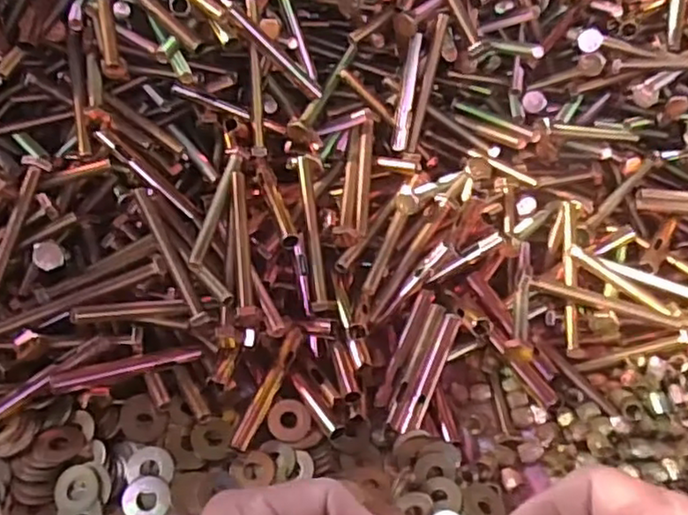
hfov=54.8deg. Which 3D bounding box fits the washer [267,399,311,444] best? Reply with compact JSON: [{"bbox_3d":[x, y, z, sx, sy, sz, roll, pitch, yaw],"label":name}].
[{"bbox_3d":[-0.032,0.095,0.387,0.024,0.004,0.025,2,56,-3],"label":"washer"}]

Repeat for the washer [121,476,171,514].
[{"bbox_3d":[-0.106,0.130,0.354,0.024,0.004,0.023,7,72,-19],"label":"washer"}]

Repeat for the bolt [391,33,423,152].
[{"bbox_3d":[0.046,-0.117,0.475,0.010,0.081,0.007,10,13,3],"label":"bolt"}]

